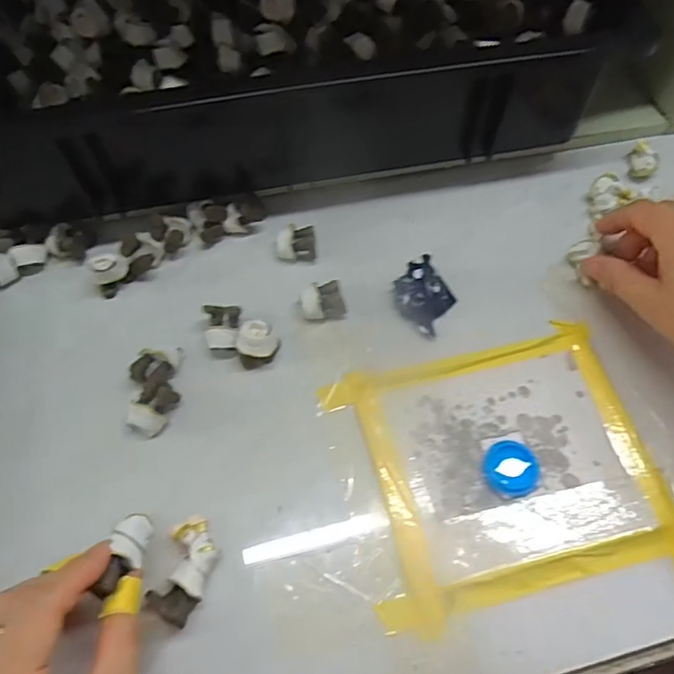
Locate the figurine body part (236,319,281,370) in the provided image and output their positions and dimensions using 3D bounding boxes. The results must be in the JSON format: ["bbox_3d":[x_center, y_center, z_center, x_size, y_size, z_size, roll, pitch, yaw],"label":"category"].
[{"bbox_3d":[-0.048,0.005,0.333,0.021,0.023,0.022,0,63,0],"label":"figurine body part"}]

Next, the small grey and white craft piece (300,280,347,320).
[{"bbox_3d":[-0.009,-0.022,0.350,0.026,0.016,0.021,-6,63,-3],"label":"small grey and white craft piece"}]

